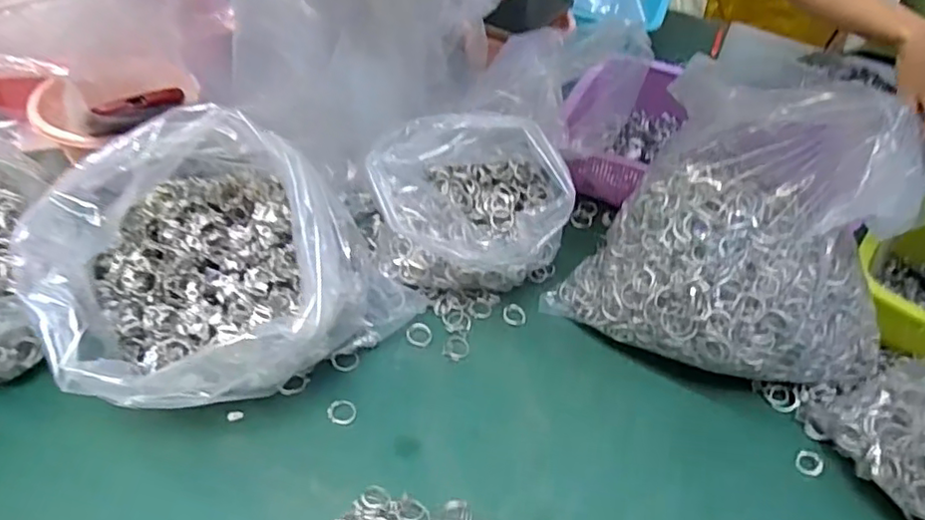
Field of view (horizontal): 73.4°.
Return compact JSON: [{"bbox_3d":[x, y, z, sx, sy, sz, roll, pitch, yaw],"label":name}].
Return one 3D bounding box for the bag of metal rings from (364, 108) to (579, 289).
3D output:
[{"bbox_3d":[0.010,-0.051,0.540,0.161,0.148,0.158,18,47,10],"label":"bag of metal rings"}]

